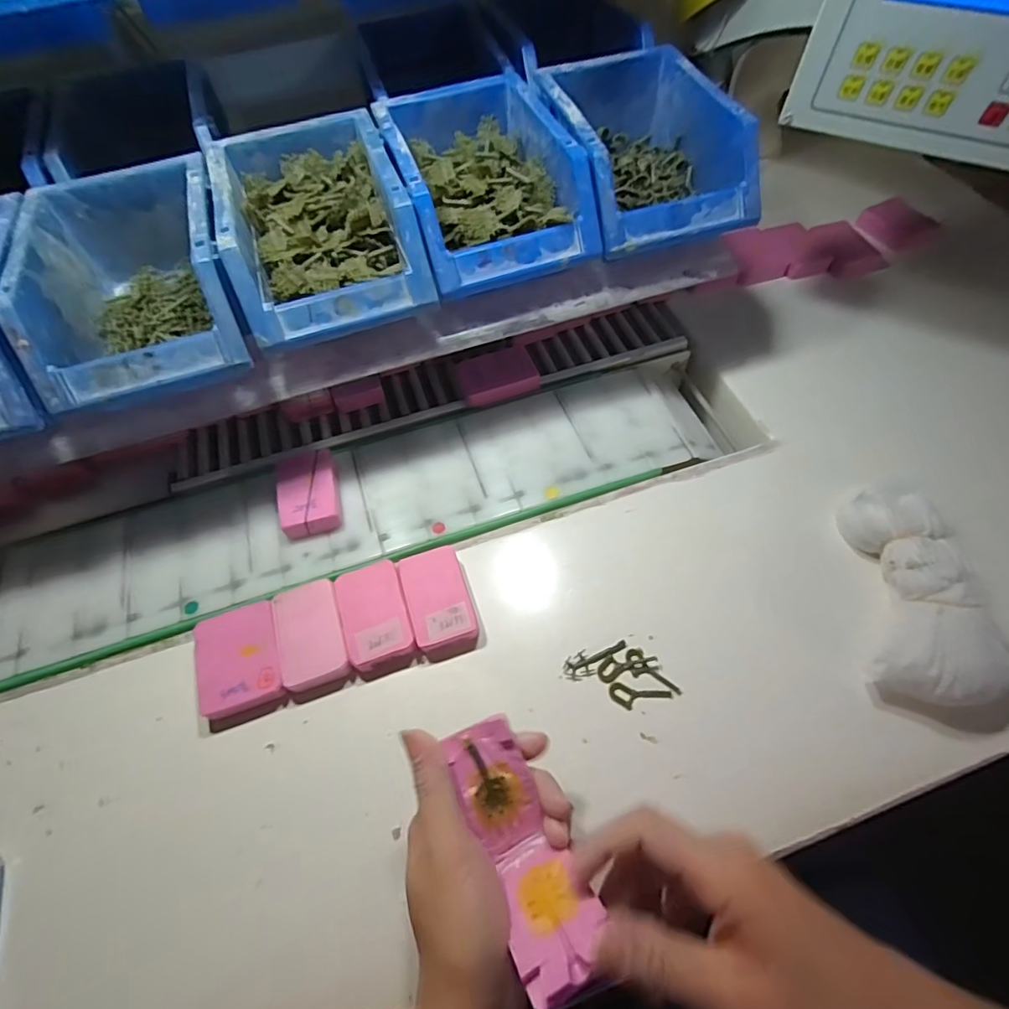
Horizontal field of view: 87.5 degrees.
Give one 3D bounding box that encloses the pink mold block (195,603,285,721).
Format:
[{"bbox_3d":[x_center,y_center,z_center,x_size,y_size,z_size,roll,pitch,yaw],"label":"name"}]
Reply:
[{"bbox_3d":[-0.184,0.109,0.367,0.056,0.015,0.070,-18,61,-9],"label":"pink mold block"}]

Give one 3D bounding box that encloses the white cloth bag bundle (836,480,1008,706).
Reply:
[{"bbox_3d":[0.284,0.055,0.360,0.081,0.046,0.159,9,59,9],"label":"white cloth bag bundle"}]

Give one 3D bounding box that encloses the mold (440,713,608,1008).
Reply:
[{"bbox_3d":[0.008,0.167,0.266,0.039,0.049,0.113,-22,62,-11],"label":"mold"}]

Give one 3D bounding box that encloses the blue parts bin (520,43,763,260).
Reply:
[{"bbox_3d":[0.101,-0.290,0.421,0.122,0.061,0.200,-16,59,-7],"label":"blue parts bin"}]

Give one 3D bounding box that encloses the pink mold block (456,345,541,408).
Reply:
[{"bbox_3d":[-0.006,-0.123,0.491,0.070,0.016,0.054,-18,59,-8],"label":"pink mold block"}]

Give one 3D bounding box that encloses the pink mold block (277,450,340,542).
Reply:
[{"bbox_3d":[-0.159,-0.011,0.429,0.045,0.019,0.074,-15,59,-6],"label":"pink mold block"}]

